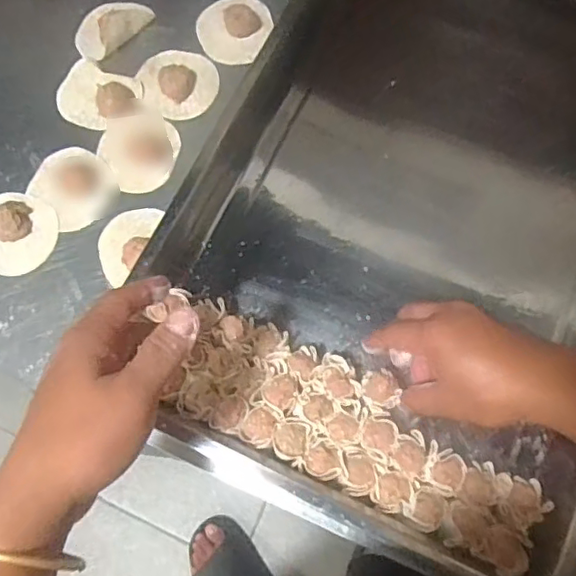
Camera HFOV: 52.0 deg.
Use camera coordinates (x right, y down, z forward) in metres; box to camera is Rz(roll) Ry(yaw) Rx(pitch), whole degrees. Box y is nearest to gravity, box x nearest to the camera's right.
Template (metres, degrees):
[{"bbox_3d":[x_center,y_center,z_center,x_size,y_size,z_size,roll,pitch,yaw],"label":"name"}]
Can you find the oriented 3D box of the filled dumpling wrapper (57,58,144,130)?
[{"bbox_3d":[-0.193,-0.194,0.586,0.082,0.019,0.068,24,75,6],"label":"filled dumpling wrapper"}]

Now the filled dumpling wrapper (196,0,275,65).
[{"bbox_3d":[-0.057,-0.275,0.610,0.073,0.024,0.077,0,74,-1],"label":"filled dumpling wrapper"}]

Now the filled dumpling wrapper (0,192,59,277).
[{"bbox_3d":[-0.262,-0.057,0.550,0.082,0.025,0.076,0,74,-1],"label":"filled dumpling wrapper"}]

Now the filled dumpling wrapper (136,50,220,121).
[{"bbox_3d":[-0.109,-0.210,0.589,0.074,0.018,0.084,-18,75,-6],"label":"filled dumpling wrapper"}]

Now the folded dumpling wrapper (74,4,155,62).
[{"bbox_3d":[-0.189,-0.277,0.612,0.059,0.021,0.082,42,78,10],"label":"folded dumpling wrapper"}]

